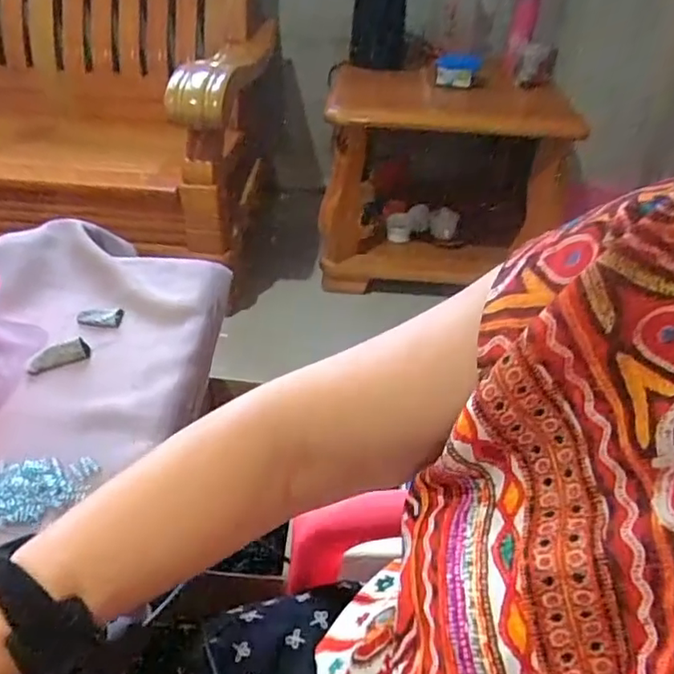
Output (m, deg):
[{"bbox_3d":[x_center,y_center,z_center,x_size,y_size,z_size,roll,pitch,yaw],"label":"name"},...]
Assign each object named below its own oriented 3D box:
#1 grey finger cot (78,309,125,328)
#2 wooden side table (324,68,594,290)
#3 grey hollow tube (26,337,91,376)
[{"bbox_3d":[-0.258,-0.021,0.648,0.045,0.008,0.025,0,37,-5],"label":"grey finger cot"},{"bbox_3d":[0.284,-0.432,1.665,0.634,0.535,0.359,1,37,-3],"label":"wooden side table"},{"bbox_3d":[-0.272,0.017,0.582,0.059,0.019,0.022,-24,45,-31],"label":"grey hollow tube"}]

